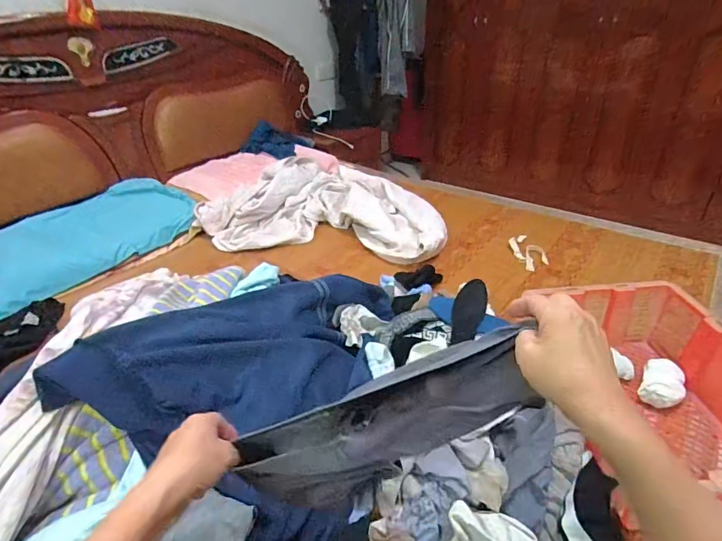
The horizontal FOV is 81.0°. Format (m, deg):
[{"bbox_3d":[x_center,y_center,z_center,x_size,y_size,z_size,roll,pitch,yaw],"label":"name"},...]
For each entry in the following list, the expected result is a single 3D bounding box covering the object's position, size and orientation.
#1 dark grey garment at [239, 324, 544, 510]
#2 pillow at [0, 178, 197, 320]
[{"bbox_3d":[0.025,0.165,0.440,0.319,0.095,0.060,-30,32,12],"label":"dark grey garment"},{"bbox_3d":[-0.971,-0.126,1.495,0.467,0.107,0.703,23,42,35],"label":"pillow"}]

